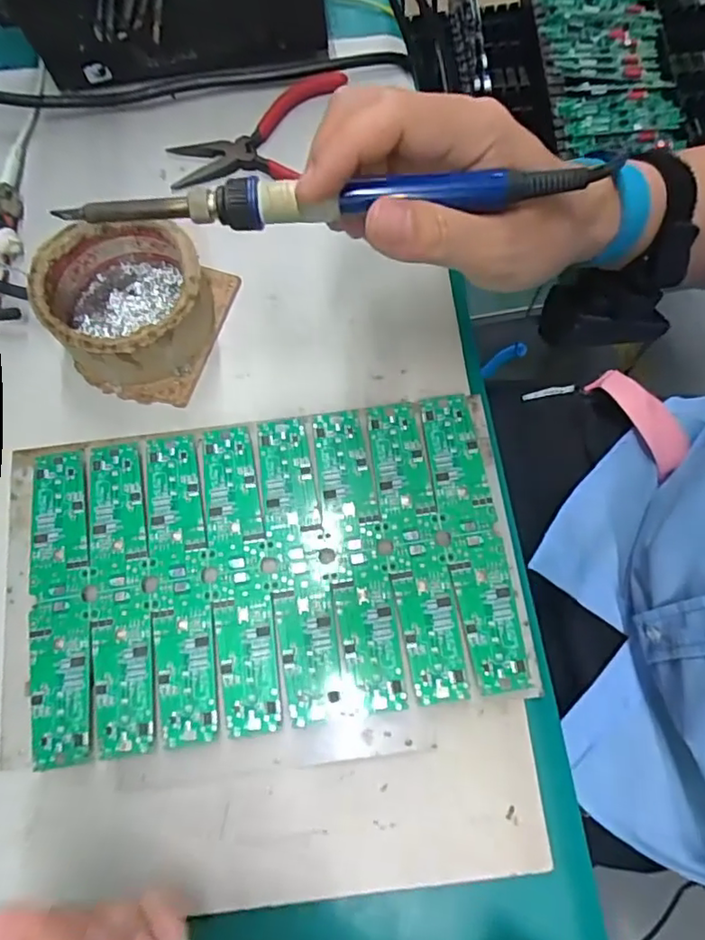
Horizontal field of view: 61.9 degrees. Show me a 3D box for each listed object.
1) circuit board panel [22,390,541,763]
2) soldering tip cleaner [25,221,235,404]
[{"bbox_3d":[-0.041,0.047,0.291,0.226,0.013,0.145,-8,73,-4],"label":"circuit board panel"},{"bbox_3d":[-0.119,-0.092,0.313,0.087,0.042,0.092,18,74,6],"label":"soldering tip cleaner"}]

